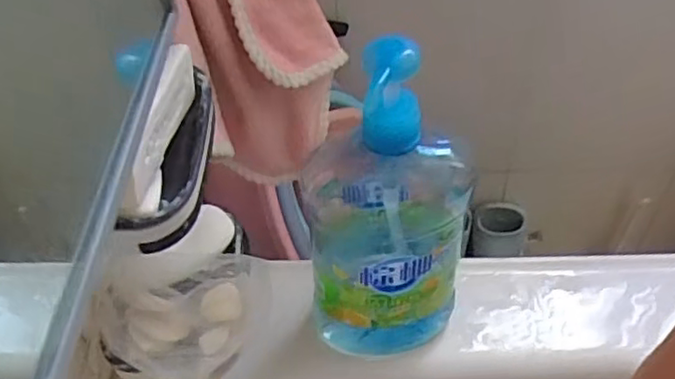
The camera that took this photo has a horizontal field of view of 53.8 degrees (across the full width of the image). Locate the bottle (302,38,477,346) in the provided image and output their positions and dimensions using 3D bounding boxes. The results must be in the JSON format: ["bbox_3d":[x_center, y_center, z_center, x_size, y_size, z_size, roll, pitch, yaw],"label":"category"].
[{"bbox_3d":[0.034,0.025,0.465,0.112,0.277,0.068,-1,47,1],"label":"bottle"}]

